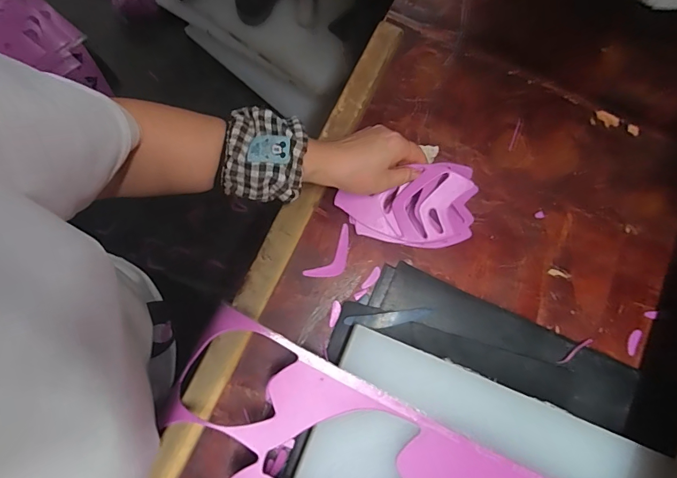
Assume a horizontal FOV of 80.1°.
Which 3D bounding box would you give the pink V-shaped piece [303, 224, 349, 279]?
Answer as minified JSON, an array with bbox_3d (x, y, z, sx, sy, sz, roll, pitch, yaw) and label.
[{"bbox_3d":[-0.004,0.021,0.451,0.032,0.004,0.071,41,79,-2],"label":"pink V-shaped piece"}]

